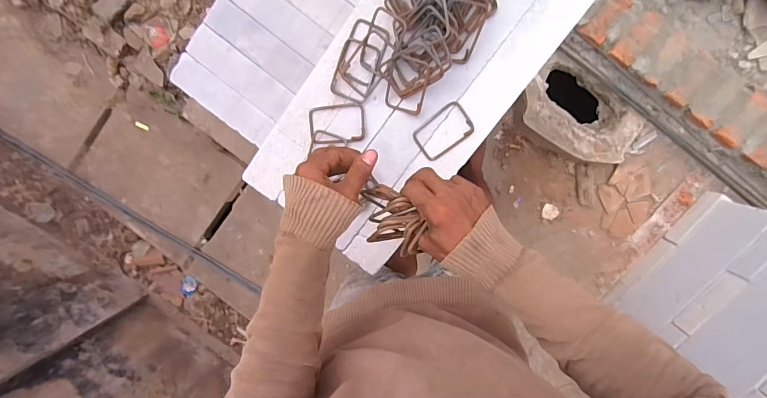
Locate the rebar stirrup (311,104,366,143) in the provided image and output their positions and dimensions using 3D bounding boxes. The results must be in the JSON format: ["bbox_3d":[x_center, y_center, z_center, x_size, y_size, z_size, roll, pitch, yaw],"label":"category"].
[{"bbox_3d":[-0.079,-0.129,0.666,0.094,0.006,0.064,-4,93,6],"label":"rebar stirrup"}]

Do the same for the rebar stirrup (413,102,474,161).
[{"bbox_3d":[0.100,-0.114,0.653,0.097,0.006,0.064,-36,95,8],"label":"rebar stirrup"}]

